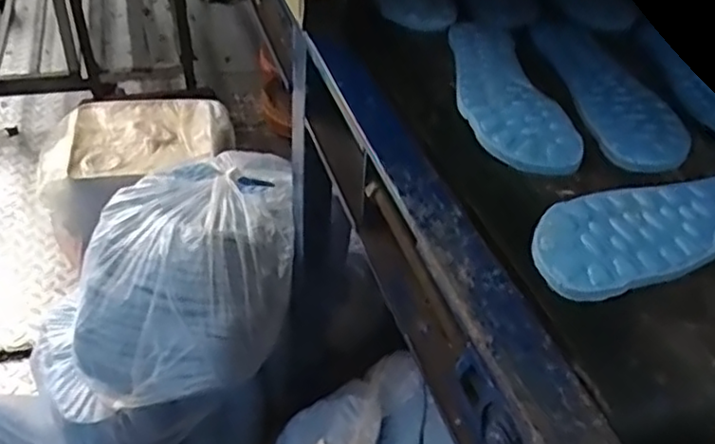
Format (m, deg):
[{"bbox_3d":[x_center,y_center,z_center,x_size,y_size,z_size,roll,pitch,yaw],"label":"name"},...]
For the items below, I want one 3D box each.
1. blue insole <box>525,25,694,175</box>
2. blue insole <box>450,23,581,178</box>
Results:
[{"bbox_3d":[0.232,-0.132,0.634,0.084,0.008,0.276,1,40,-4],"label":"blue insole"},{"bbox_3d":[0.127,-0.128,0.607,0.083,0.010,0.264,-1,41,-6],"label":"blue insole"}]

